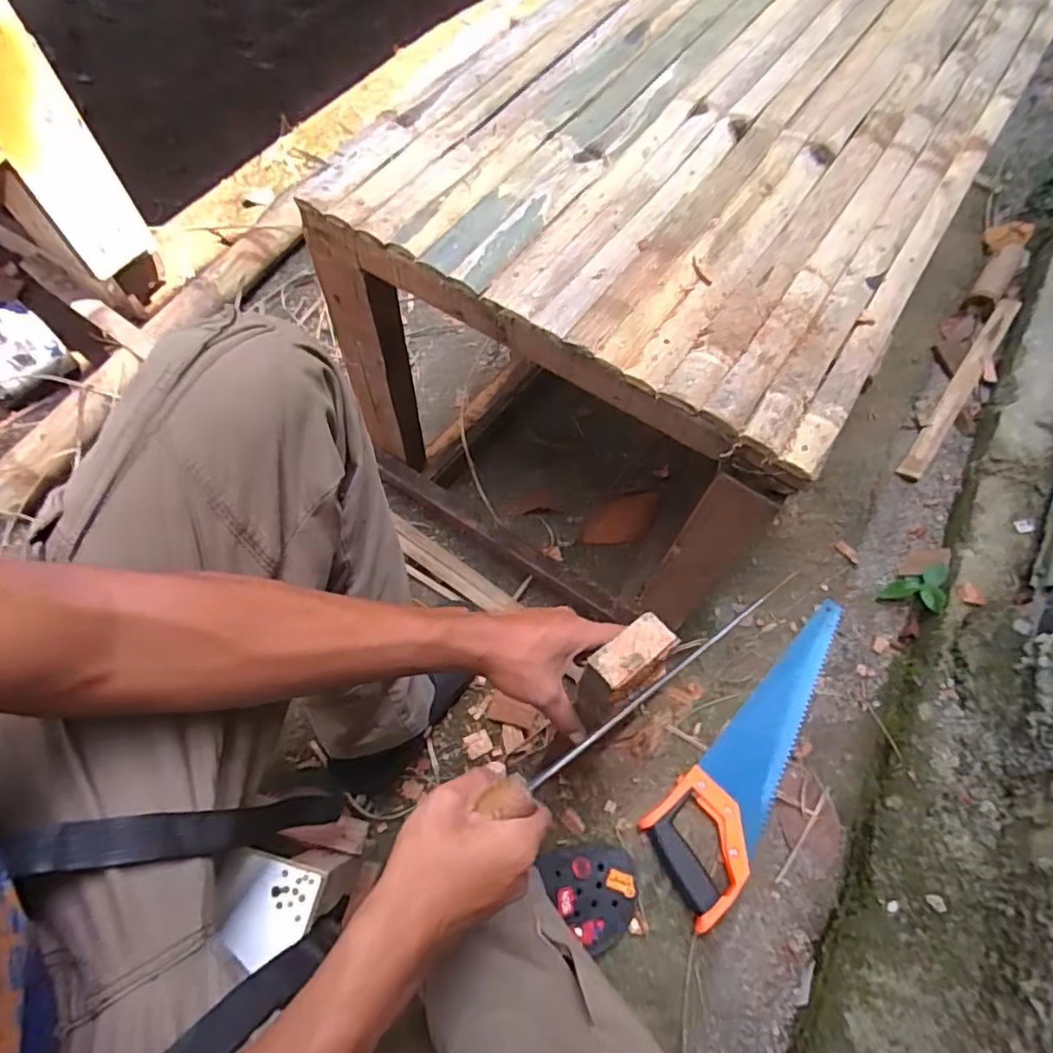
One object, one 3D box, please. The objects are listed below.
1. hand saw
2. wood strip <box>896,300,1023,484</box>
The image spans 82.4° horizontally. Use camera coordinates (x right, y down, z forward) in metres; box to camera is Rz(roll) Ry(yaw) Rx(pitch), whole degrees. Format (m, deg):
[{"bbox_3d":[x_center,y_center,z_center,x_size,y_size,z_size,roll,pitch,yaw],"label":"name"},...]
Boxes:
[{"bbox_3d":[0.300,0.265,0.741,0.114,0.022,0.419,41,69,16],"label":"hand saw"},{"bbox_3d":[0.743,-0.245,1.022,0.034,0.016,0.483,36,67,14],"label":"wood strip"}]

